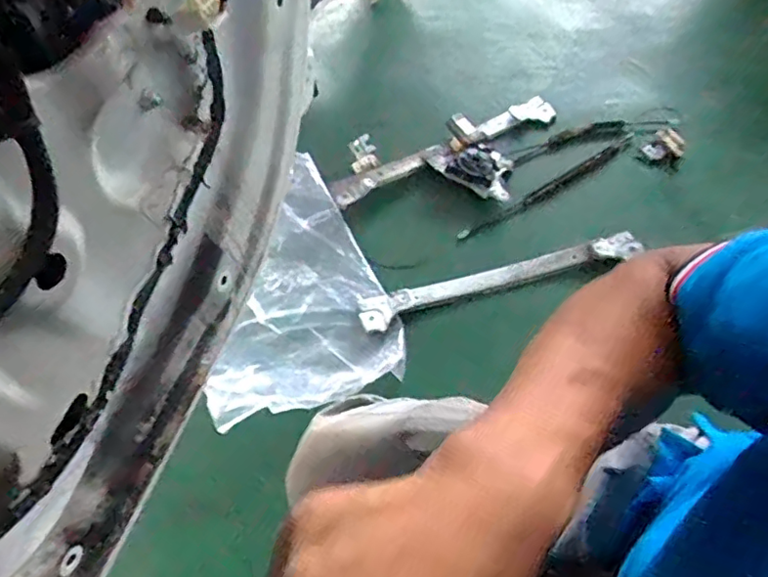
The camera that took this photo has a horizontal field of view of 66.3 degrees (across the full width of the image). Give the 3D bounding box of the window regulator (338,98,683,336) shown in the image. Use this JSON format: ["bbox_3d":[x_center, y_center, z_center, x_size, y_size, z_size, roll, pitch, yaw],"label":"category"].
[{"bbox_3d":[0.250,-0.203,1.103,0.698,0.052,0.400,-16,59,-9],"label":"window regulator"}]

